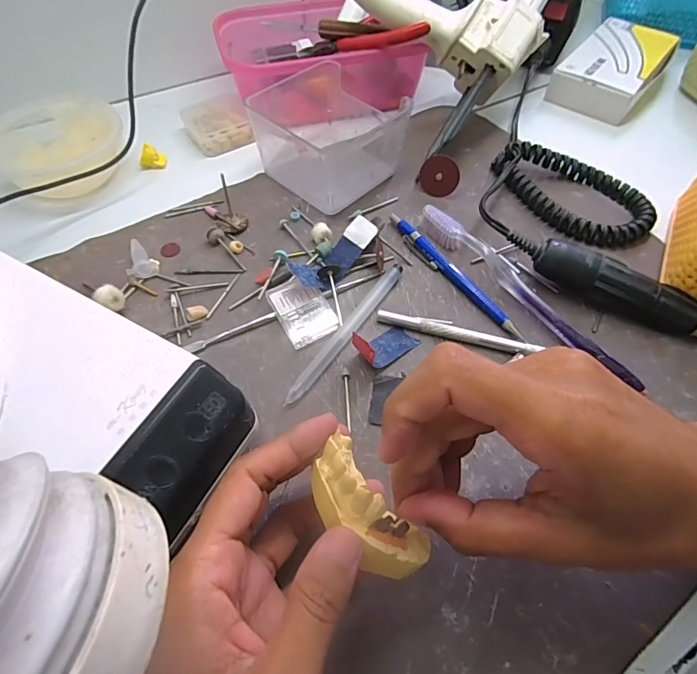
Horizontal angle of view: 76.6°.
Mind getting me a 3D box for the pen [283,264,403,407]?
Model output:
[{"bbox_3d":[0.000,-0.007,0.284,0.009,0.009,0.125,31,62,18],"label":"pen"}]

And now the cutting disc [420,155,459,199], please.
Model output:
[{"bbox_3d":[0.074,-0.130,0.358,0.031,0.031,0.004,-3,26,20],"label":"cutting disc"}]

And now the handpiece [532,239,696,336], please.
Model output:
[{"bbox_3d":[0.208,-0.022,0.286,0.174,0.029,0.025,23,59,13],"label":"handpiece"}]

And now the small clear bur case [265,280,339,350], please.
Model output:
[{"bbox_3d":[-0.031,-0.019,0.293,0.034,0.008,0.046,-25,61,-16],"label":"small clear bur case"}]

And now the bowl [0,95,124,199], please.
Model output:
[{"bbox_3d":[-0.229,-0.147,0.360,0.088,0.046,0.105,39,64,21],"label":"bowl"}]

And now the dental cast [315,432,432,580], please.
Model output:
[{"bbox_3d":[0.008,0.073,0.184,0.029,0.023,0.060,-39,85,-17],"label":"dental cast"}]

